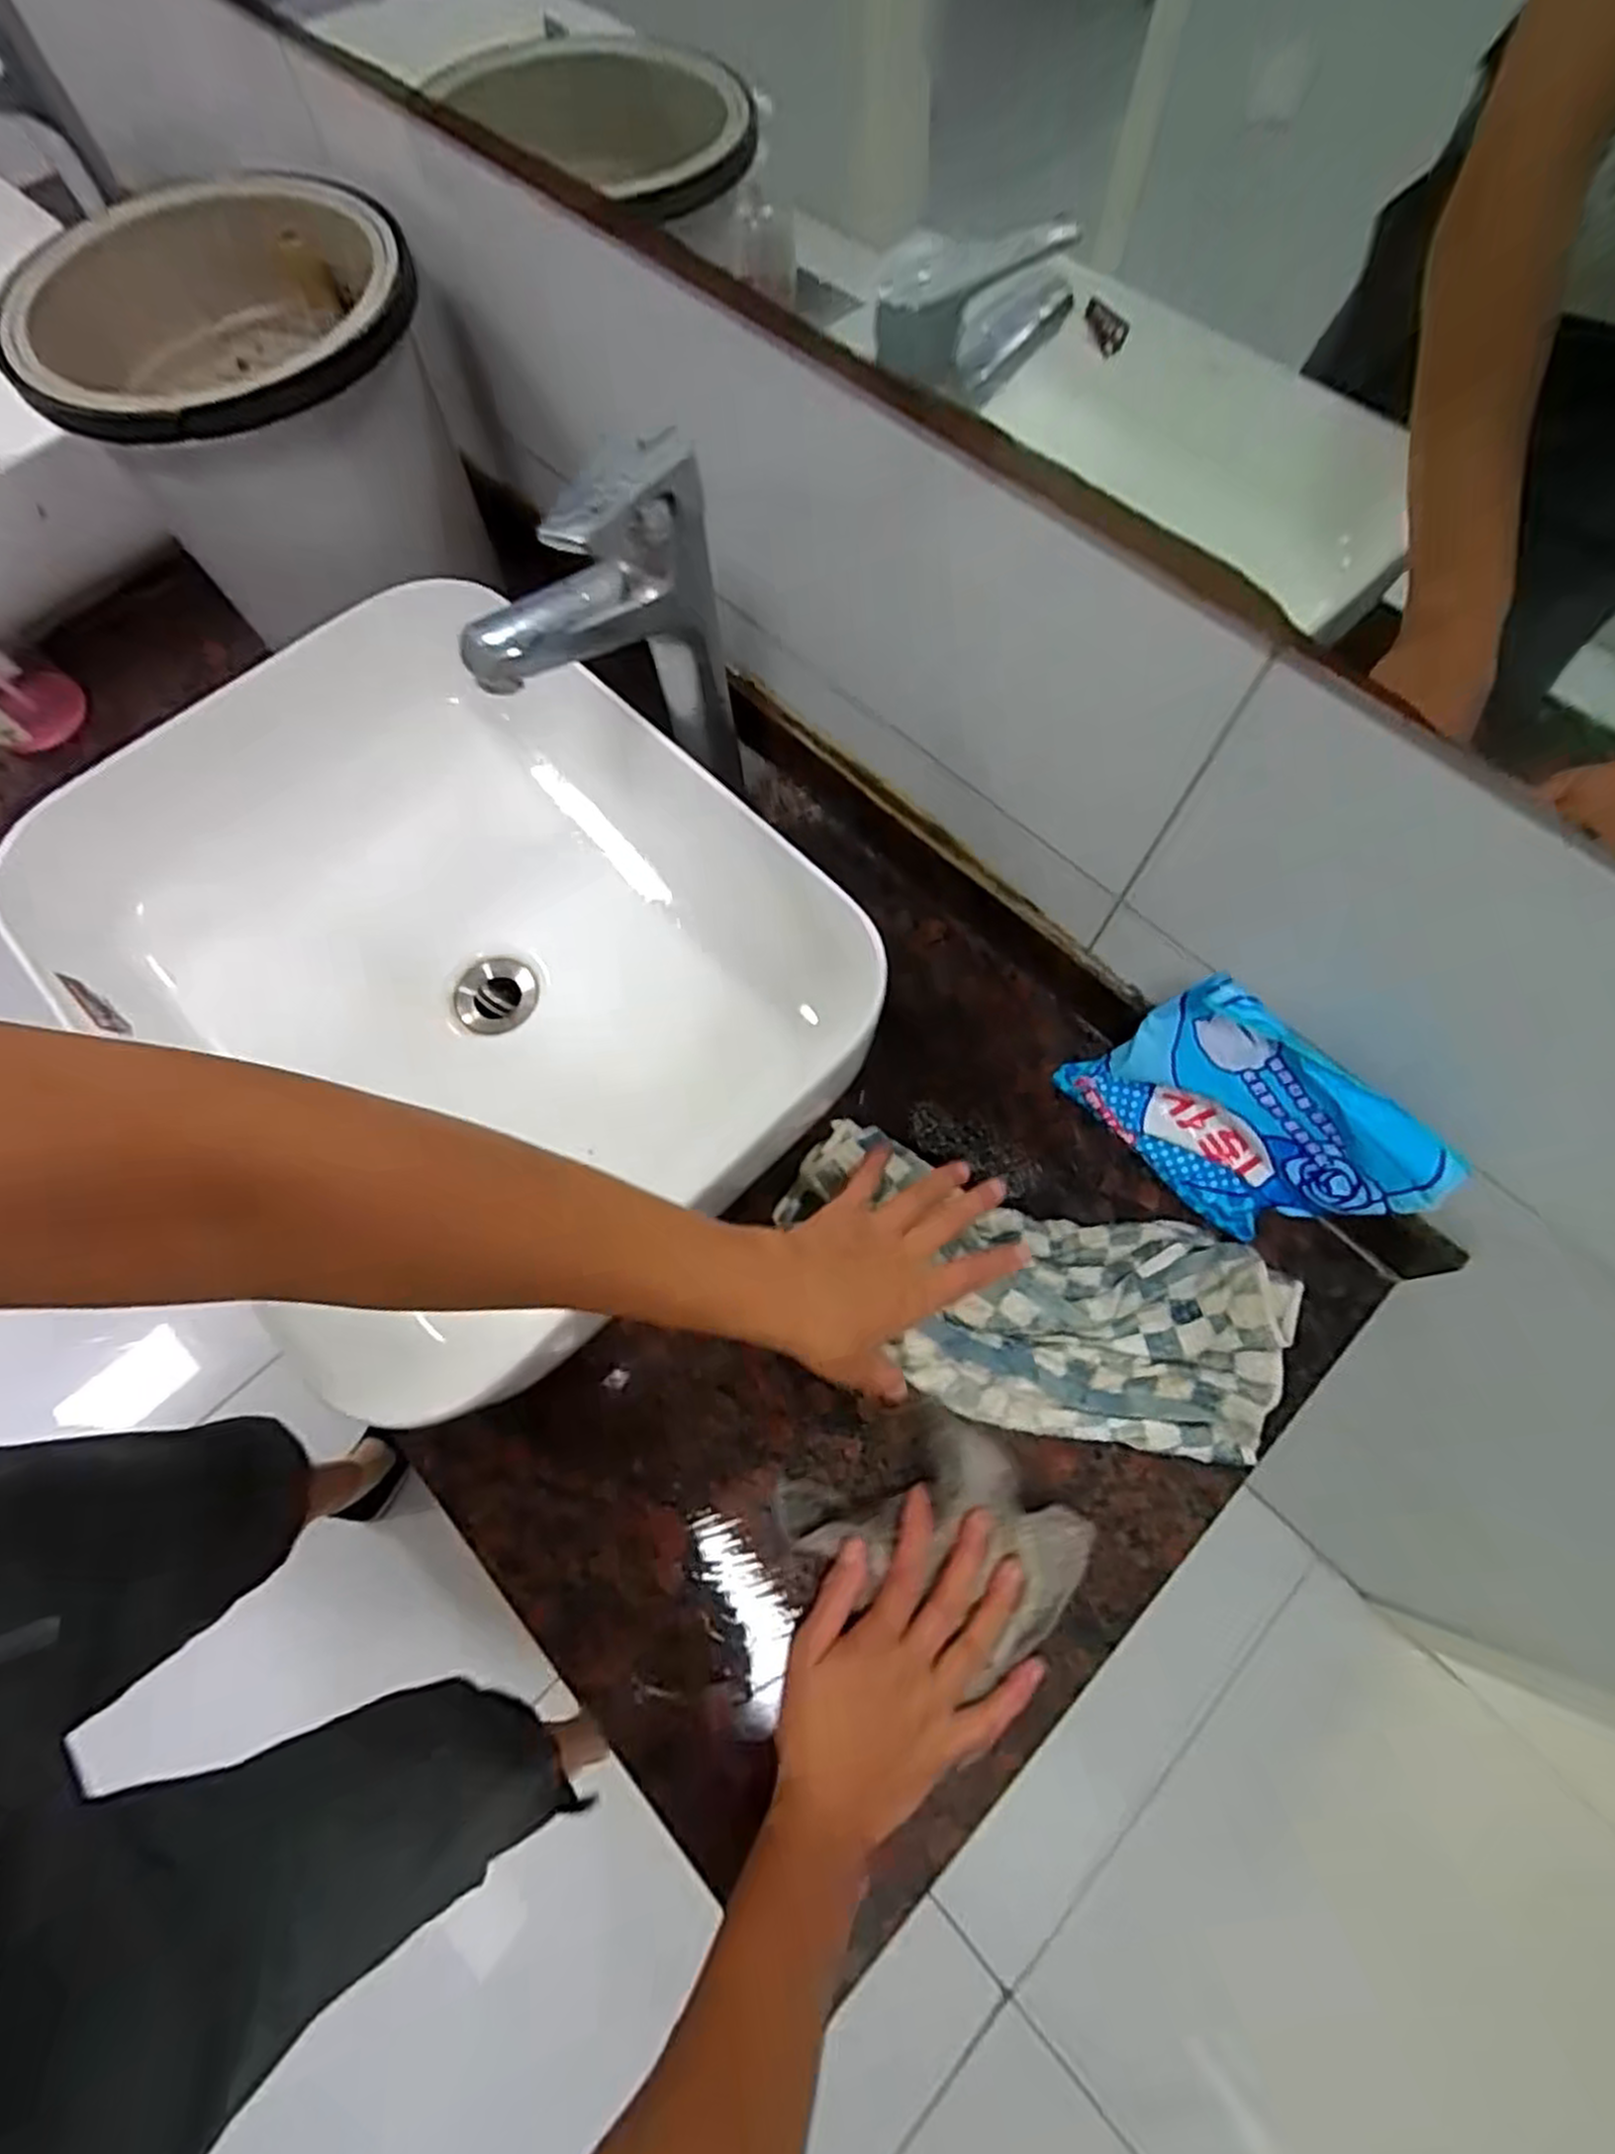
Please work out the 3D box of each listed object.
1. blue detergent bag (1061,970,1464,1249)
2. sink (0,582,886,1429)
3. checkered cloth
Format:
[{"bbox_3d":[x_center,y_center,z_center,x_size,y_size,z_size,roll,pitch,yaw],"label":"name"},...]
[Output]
[{"bbox_3d":[0.253,0.020,0.470,0.047,0.163,0.180,-40,74,-12],"label":"blue detergent bag"},{"bbox_3d":[-0.246,-0.098,0.538,0.461,0.116,0.372,39,76,14],"label":"sink"},{"bbox_3d":[0.137,0.139,0.500,0.319,0.034,0.148,16,71,7],"label":"checkered cloth"}]

